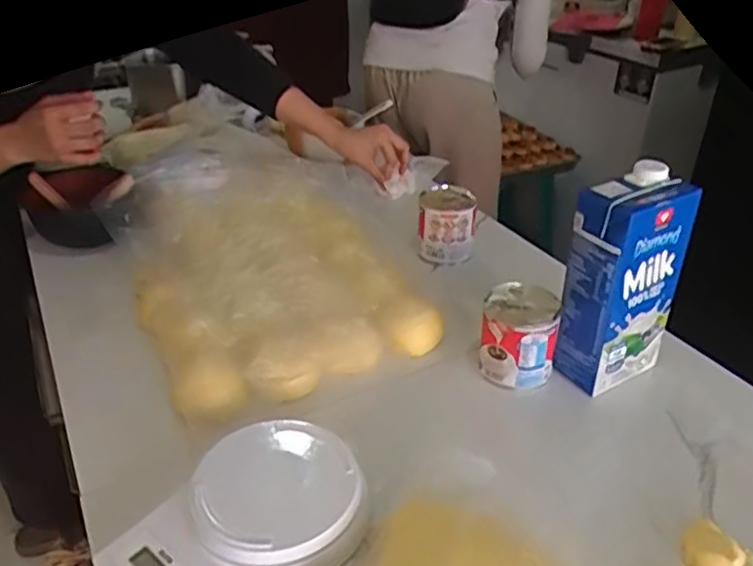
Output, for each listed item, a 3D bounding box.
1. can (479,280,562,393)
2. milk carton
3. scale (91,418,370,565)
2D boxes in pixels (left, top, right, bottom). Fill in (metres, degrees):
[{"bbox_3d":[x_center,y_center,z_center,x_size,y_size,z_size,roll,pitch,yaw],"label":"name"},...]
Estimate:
[{"bbox_3d":[0.138,0.053,0.640,0.070,0.090,0.068,0,32,0],"label":"can"},{"bbox_3d":[0.224,0.003,0.611,0.098,0.210,0.054,-16,35,-23],"label":"milk carton"},{"bbox_3d":[-0.099,0.174,0.485,0.140,0.036,0.185,28,42,37],"label":"scale"}]

